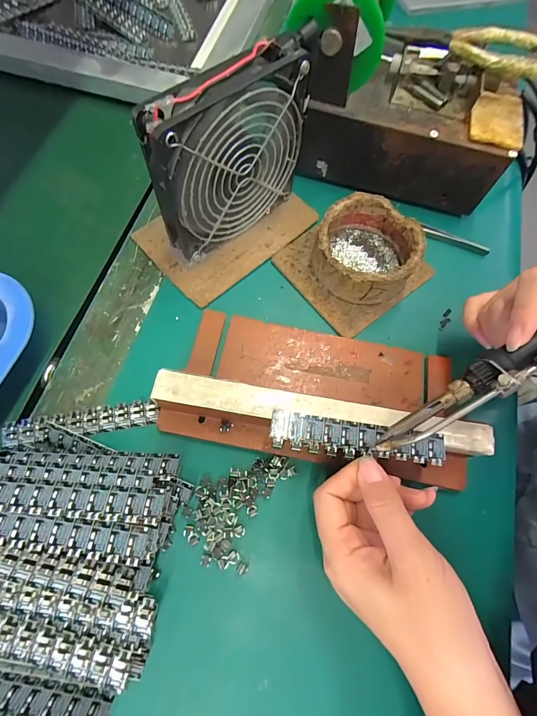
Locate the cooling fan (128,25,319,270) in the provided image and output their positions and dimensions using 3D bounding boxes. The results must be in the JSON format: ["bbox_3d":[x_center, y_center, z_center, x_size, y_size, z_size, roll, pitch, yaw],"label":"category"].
[{"bbox_3d":[-0.026,-0.142,0.265,0.124,0.125,0.026,-39,75,-15],"label":"cooling fan"}]

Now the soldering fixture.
[{"bbox_3d":[0.039,0.021,0.252,0.211,0.038,0.101,12,69,2],"label":"soldering fixture"}]

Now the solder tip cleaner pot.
[{"bbox_3d":[0.081,-0.088,0.297,0.078,0.040,0.081,1,69,-2],"label":"solder tip cleaner pot"}]

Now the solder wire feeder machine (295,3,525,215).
[{"bbox_3d":[0.120,-0.208,0.300,0.167,0.117,0.066,14,69,3],"label":"solder wire feeder machine"}]

